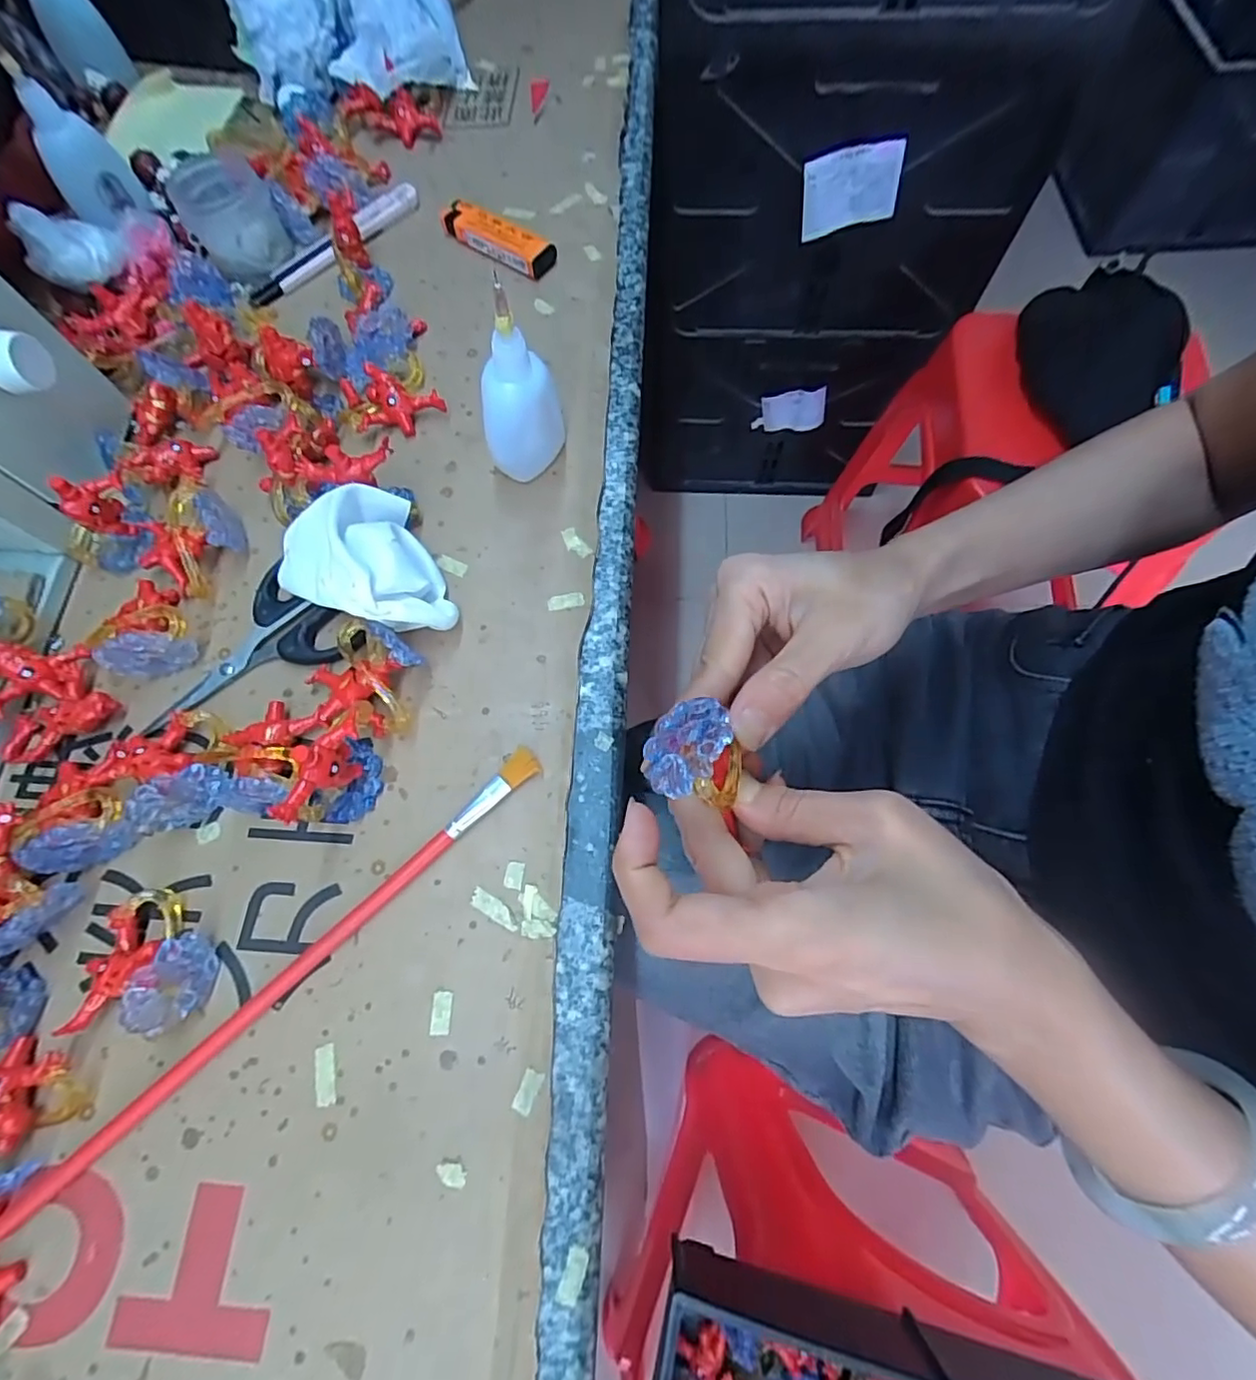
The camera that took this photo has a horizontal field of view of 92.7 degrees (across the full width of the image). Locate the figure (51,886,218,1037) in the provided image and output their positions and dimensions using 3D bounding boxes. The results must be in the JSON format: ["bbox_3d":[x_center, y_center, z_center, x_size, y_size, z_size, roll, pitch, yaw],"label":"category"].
[{"bbox_3d":[-0.202,0.110,0.243,0.055,0.027,0.052,1,71,0],"label":"figure"}]

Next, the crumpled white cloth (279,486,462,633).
[{"bbox_3d":[-0.131,-0.056,0.289,0.070,0.044,0.084,-25,73,-8],"label":"crumpled white cloth"}]

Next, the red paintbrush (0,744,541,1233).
[{"bbox_3d":[-0.140,0.113,0.250,0.259,0.008,0.015,-41,76,-13],"label":"red paintbrush"}]

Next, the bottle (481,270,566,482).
[{"bbox_3d":[-0.053,-0.142,0.290,0.039,0.099,0.025,-12,71,-4],"label":"bottle"}]

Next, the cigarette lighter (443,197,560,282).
[{"bbox_3d":[-0.084,-0.286,0.378,0.083,0.013,0.020,35,75,11],"label":"cigarette lighter"}]

